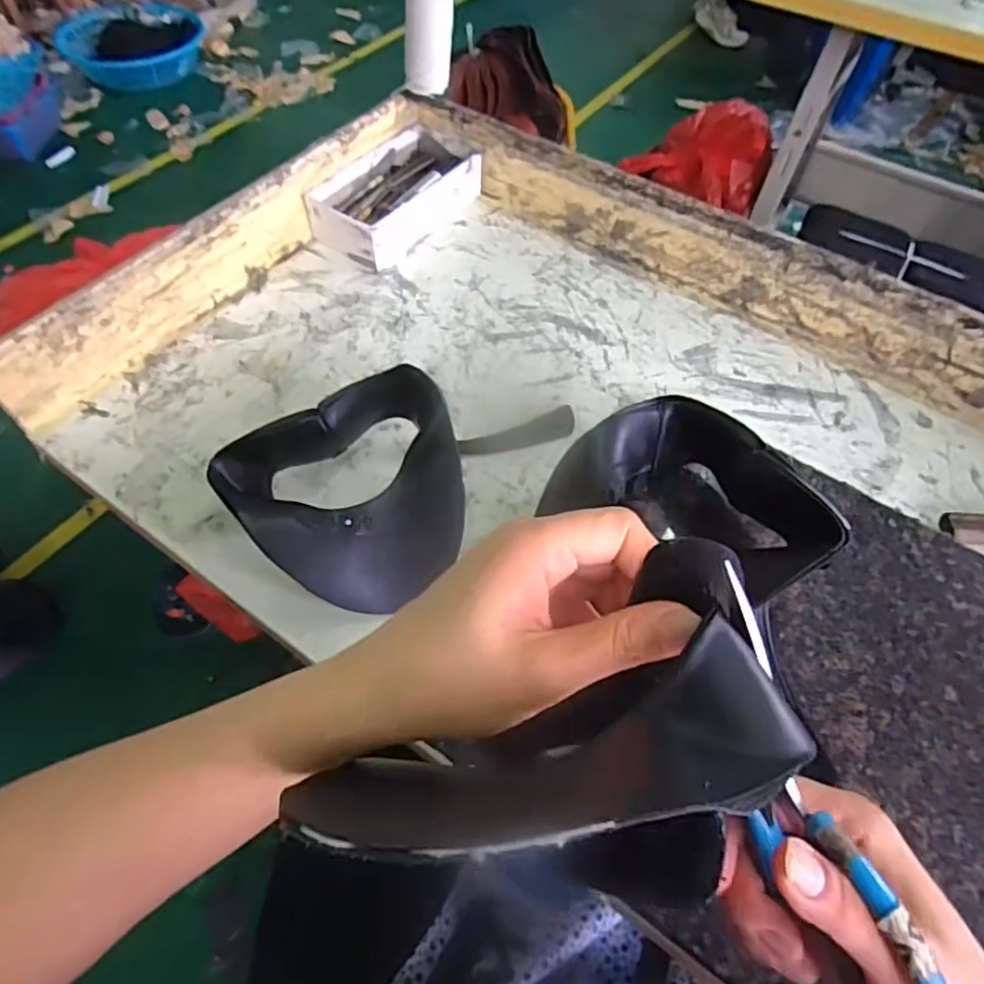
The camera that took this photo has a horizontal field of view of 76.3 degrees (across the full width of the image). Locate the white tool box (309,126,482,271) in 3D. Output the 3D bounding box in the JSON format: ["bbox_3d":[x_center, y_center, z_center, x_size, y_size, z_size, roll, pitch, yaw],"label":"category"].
[{"bbox_3d":[-0.100,-0.333,0.701,0.107,0.044,0.196,32,61,18],"label":"white tool box"}]

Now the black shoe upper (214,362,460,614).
[{"bbox_3d":[-0.103,0.003,0.459,0.163,0.062,0.164,1,57,-2],"label":"black shoe upper"}]

